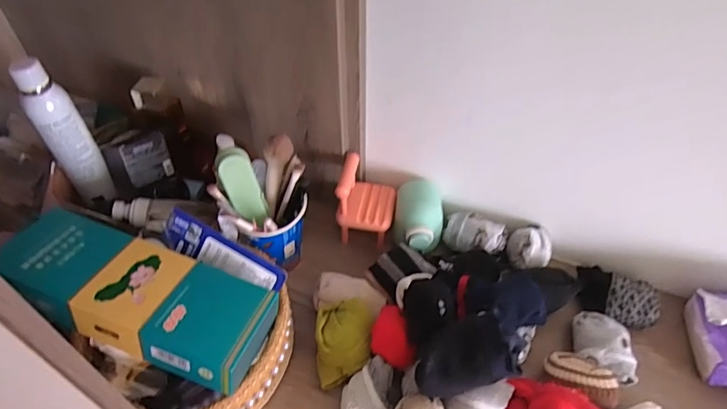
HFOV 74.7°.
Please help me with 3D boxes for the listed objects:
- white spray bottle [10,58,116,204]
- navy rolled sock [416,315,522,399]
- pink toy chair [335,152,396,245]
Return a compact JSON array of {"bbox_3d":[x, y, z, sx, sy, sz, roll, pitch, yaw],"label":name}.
[{"bbox_3d":[-0.385,-0.087,0.619,0.043,0.210,0.050,-2,48,-2],"label":"white spray bottle"},{"bbox_3d":[0.100,0.147,0.466,0.097,0.039,0.063,-22,69,8],"label":"navy rolled sock"},{"bbox_3d":[0.007,-0.004,0.657,0.073,0.101,0.077,10,52,10],"label":"pink toy chair"}]

